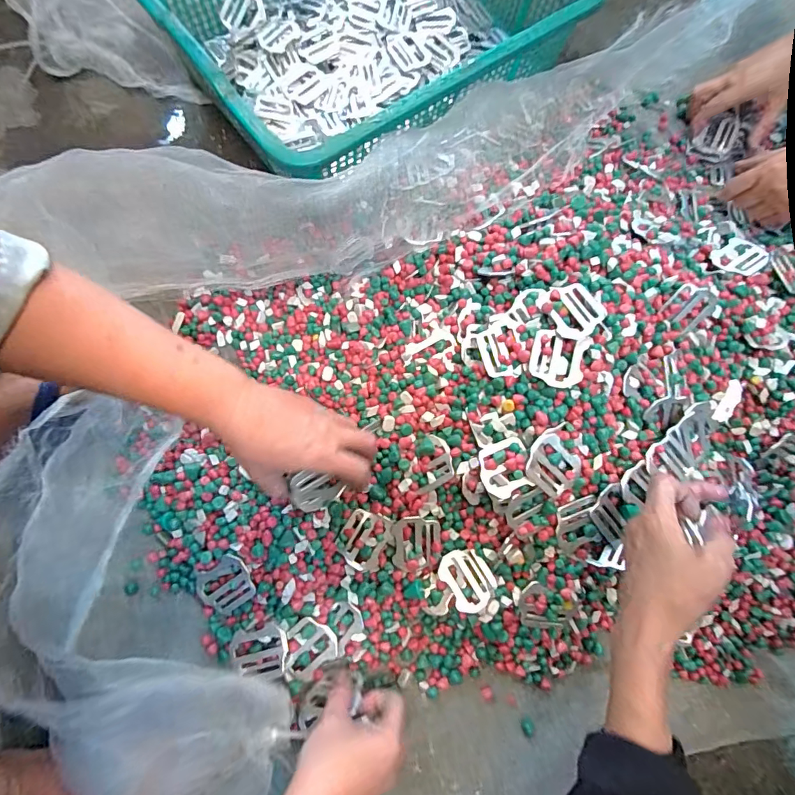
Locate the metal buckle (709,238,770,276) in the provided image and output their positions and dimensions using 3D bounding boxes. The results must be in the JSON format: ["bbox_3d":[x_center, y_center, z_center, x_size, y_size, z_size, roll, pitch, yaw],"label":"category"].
[{"bbox_3d":[0.391,-0.160,0.501,0.061,0.005,0.047,-29,61,-8],"label":"metal buckle"}]

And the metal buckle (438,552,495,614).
[{"bbox_3d":[0.070,0.180,0.438,0.047,0.009,0.056,-22,65,-19],"label":"metal buckle"}]

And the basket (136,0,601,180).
[{"bbox_3d":[-0.035,-0.490,0.568,0.481,0.120,0.381,-37,79,-11],"label":"basket"}]

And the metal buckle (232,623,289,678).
[{"bbox_3d":[-0.132,0.246,0.426,0.054,0.006,0.044,-15,70,4],"label":"metal buckle"}]

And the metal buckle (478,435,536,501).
[{"bbox_3d":[0.101,0.066,0.413,0.046,0.006,0.052,-13,75,-5],"label":"metal buckle"}]

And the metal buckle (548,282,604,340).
[{"bbox_3d":[0.170,-0.082,0.422,0.047,0.010,0.054,-19,76,-7],"label":"metal buckle"}]

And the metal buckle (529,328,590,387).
[{"bbox_3d":[0.152,-0.037,0.420,0.048,0.007,0.051,14,84,16],"label":"metal buckle"}]

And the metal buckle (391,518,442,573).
[{"bbox_3d":[0.018,0.145,0.439,0.046,0.009,0.054,5,92,2],"label":"metal buckle"}]

